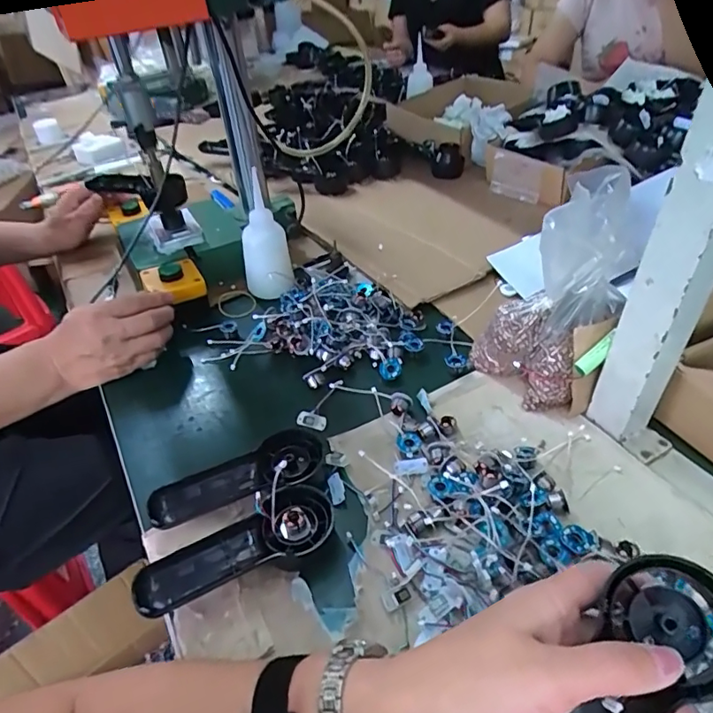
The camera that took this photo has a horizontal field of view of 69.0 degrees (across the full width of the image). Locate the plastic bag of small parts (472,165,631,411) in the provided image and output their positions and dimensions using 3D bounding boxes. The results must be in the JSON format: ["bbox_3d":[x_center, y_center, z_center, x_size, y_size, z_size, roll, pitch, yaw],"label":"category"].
[{"bbox_3d":[0.190,-0.063,0.491,0.111,0.228,0.061,33,23,35],"label":"plastic bag of small parts"}]

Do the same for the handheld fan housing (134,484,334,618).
[{"bbox_3d":[-0.090,0.149,0.400,0.148,0.032,0.053,-18,43,-17],"label":"handheld fan housing"}]

